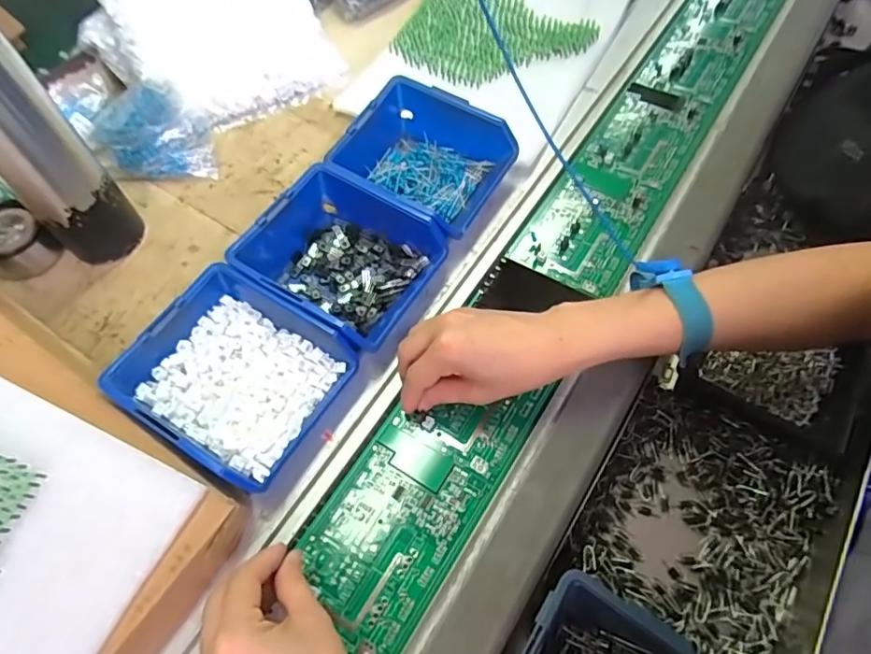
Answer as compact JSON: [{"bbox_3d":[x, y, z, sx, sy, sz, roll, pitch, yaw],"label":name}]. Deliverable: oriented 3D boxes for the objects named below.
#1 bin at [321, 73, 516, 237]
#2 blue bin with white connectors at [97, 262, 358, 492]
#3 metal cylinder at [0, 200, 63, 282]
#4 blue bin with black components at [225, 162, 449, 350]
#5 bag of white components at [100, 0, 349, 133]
[{"bbox_3d":[-0.013,-0.144,0.479,0.133,0.065,0.119,24,65,15],"label":"bin"},{"bbox_3d":[-0.138,0.032,0.377,0.125,0.045,0.116,27,66,16],"label":"blue bin with white connectors"},{"bbox_3d":[-0.357,-0.072,0.456,0.048,0.046,0.051,-1,61,2],"label":"metal cylinder"},{"bbox_3d":[-0.074,-0.054,0.431,0.126,0.062,0.119,27,66,17],"label":"blue bin with black components"},{"bbox_3d":[-0.217,-0.316,0.560,0.204,0.029,0.199,-27,89,-27],"label":"bag of white components"}]

